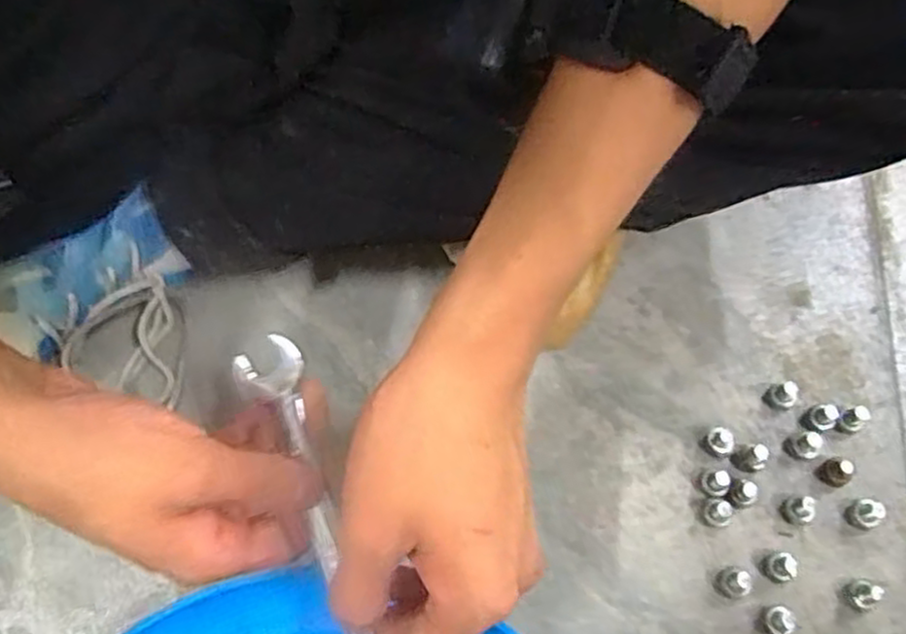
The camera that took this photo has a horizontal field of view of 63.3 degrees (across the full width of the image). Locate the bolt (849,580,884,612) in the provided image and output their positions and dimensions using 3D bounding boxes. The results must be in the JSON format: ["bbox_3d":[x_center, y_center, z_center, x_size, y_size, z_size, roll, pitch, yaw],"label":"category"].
[{"bbox_3d":[0.193,0.130,0.344,0.011,0.015,0.013,-6,66,-2],"label":"bolt"}]

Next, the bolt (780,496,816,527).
[{"bbox_3d":[0.172,0.096,0.366,0.015,0.010,0.014,-12,66,-5],"label":"bolt"}]

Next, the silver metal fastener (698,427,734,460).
[{"bbox_3d":[0.136,0.064,0.378,0.012,0.019,0.014,-34,70,-14],"label":"silver metal fastener"}]

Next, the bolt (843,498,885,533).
[{"bbox_3d":[0.203,0.098,0.363,0.014,0.014,0.014,-17,67,-7],"label":"bolt"}]

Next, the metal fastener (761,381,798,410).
[{"bbox_3d":[0.173,0.041,0.387,0.013,0.018,0.014,0,66,1],"label":"metal fastener"}]

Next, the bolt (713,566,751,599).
[{"bbox_3d":[0.133,0.126,0.350,0.013,0.017,0.014,-3,66,0],"label":"bolt"}]

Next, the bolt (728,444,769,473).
[{"bbox_3d":[0.150,0.072,0.373,0.015,0.019,0.012,-2,66,0],"label":"bolt"}]

